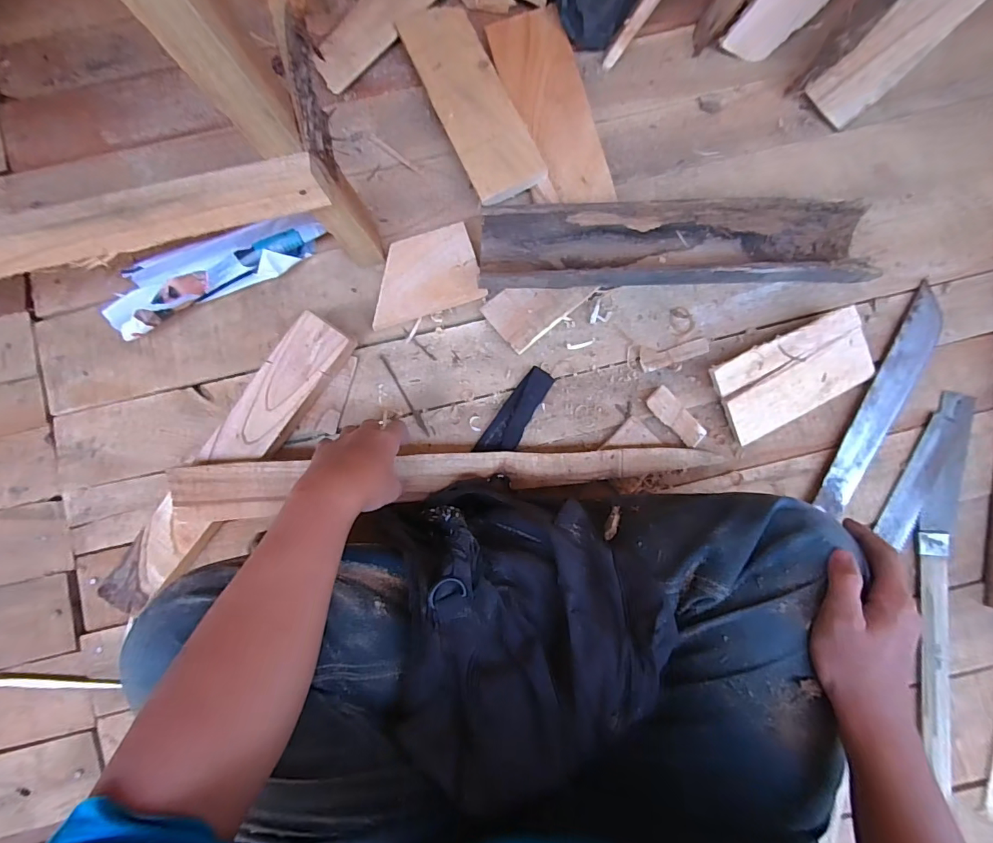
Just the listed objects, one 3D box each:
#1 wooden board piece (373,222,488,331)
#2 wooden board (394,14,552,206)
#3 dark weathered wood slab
[{"bbox_3d":[-0.088,-0.173,0.552,0.131,0.021,0.094,-18,86,-1],"label":"wooden board piece"},{"bbox_3d":[-0.030,-0.384,0.552,0.084,0.015,0.250,-24,87,-2],"label":"wooden board"},{"bbox_3d":[0.195,-0.190,0.523,0.419,0.076,0.093,-1,86,0],"label":"dark weathered wood slab"}]

